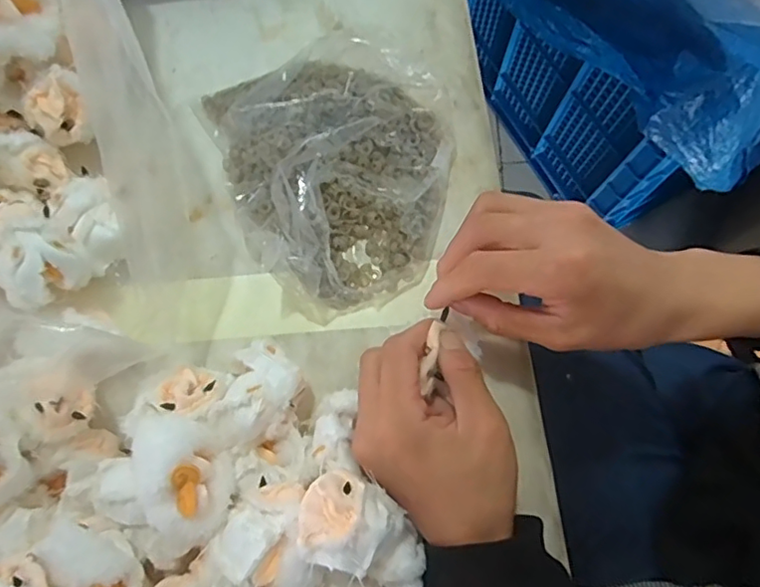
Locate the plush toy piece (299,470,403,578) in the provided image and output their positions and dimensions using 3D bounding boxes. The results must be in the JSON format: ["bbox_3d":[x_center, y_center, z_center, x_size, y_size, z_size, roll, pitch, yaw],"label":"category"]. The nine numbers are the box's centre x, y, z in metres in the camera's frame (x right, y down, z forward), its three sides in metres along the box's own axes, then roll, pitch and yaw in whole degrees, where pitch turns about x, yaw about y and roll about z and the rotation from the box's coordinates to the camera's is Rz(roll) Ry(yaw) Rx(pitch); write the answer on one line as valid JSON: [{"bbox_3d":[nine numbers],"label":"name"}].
[{"bbox_3d":[-0.017,0.116,0.289,0.048,0.031,0.043,23,77,5],"label":"plush toy piece"}]

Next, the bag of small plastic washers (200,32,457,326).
[{"bbox_3d":[-0.025,-0.092,0.385,0.159,0.041,0.188,-30,78,-8],"label":"bag of small plastic washers"}]

